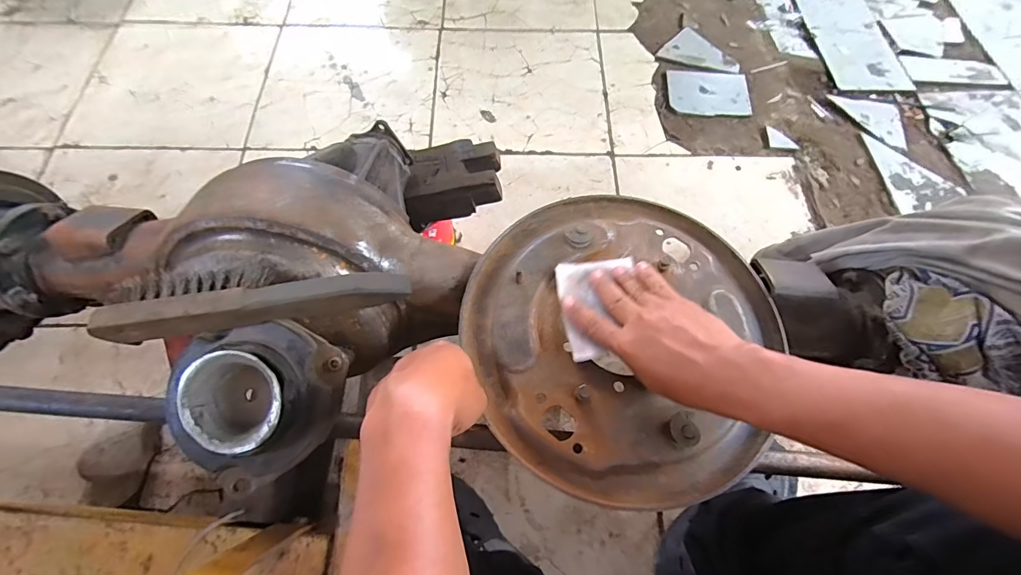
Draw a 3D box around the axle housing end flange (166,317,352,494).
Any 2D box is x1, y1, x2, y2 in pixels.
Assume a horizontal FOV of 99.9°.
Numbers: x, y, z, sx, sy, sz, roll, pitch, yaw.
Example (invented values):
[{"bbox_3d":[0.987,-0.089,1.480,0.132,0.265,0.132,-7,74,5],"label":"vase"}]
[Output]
[{"bbox_3d":[-0.204,0.091,0.351,0.134,0.056,0.125,-16,72,-8],"label":"axle housing end flange"}]

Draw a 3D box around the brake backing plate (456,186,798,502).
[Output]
[{"bbox_3d":[0.111,0.037,0.409,0.291,0.047,0.295,1,70,-2],"label":"brake backing plate"}]

